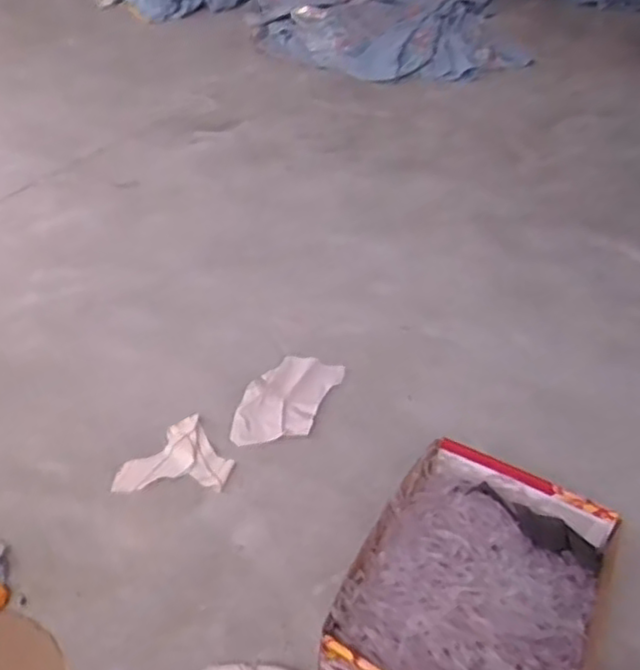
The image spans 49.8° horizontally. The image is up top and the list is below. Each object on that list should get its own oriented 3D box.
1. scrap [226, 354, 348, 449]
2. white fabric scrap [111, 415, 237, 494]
[{"bbox_3d":[-0.066,0.119,1.278,0.142,0.018,0.246,21,43,19],"label":"scrap"},{"bbox_3d":[-0.244,0.200,1.177,0.186,0.013,0.148,0,41,-4],"label":"white fabric scrap"}]

